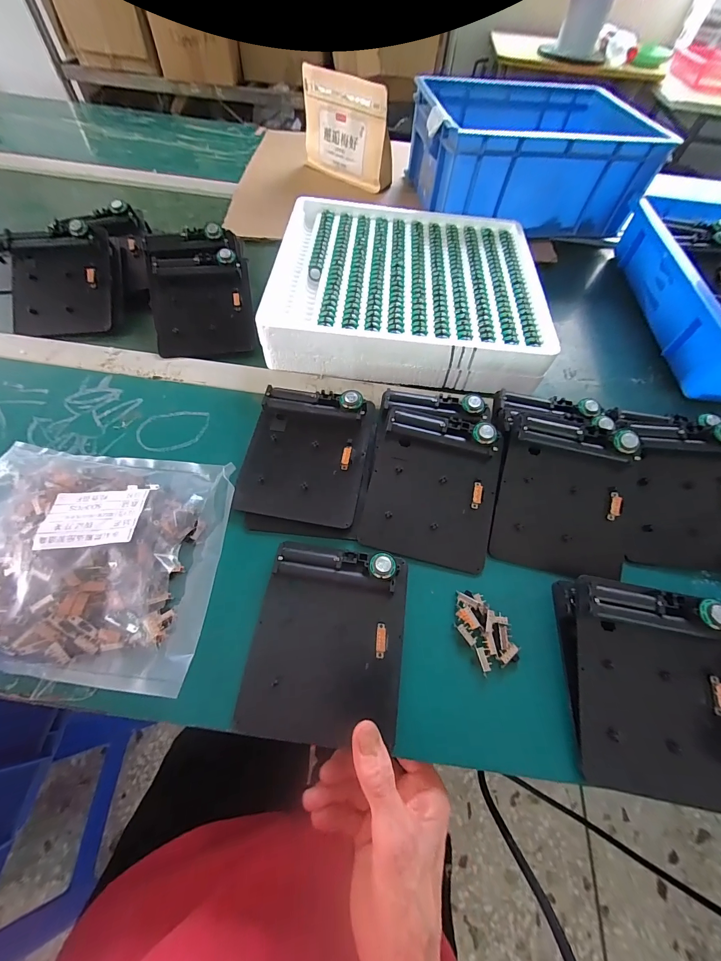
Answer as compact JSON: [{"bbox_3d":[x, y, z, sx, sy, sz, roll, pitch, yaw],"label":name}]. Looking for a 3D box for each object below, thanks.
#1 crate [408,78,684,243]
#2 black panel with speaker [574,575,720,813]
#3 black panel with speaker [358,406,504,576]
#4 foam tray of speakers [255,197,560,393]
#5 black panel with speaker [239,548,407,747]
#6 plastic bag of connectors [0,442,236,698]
[{"bbox_3d":[0.263,-0.536,0.570,0.343,0.125,0.269,-4,60,-6],"label":"crate"},{"bbox_3d":[0.209,0.142,0.240,0.113,0.033,0.130,10,60,3],"label":"black panel with speaker"},{"bbox_3d":[0.066,0.005,0.306,0.108,0.016,0.130,14,79,3],"label":"black panel with speaker"},{"bbox_3d":[0.062,-0.253,0.447,0.315,0.052,0.301,7,60,1],"label":"foam tray of speakers"},{"bbox_3d":[-0.022,0.115,0.256,0.108,0.023,0.127,8,60,2],"label":"black panel with speaker"},{"bbox_3d":[-0.214,0.052,0.266,0.196,0.037,0.171,6,60,0],"label":"plastic bag of connectors"}]

